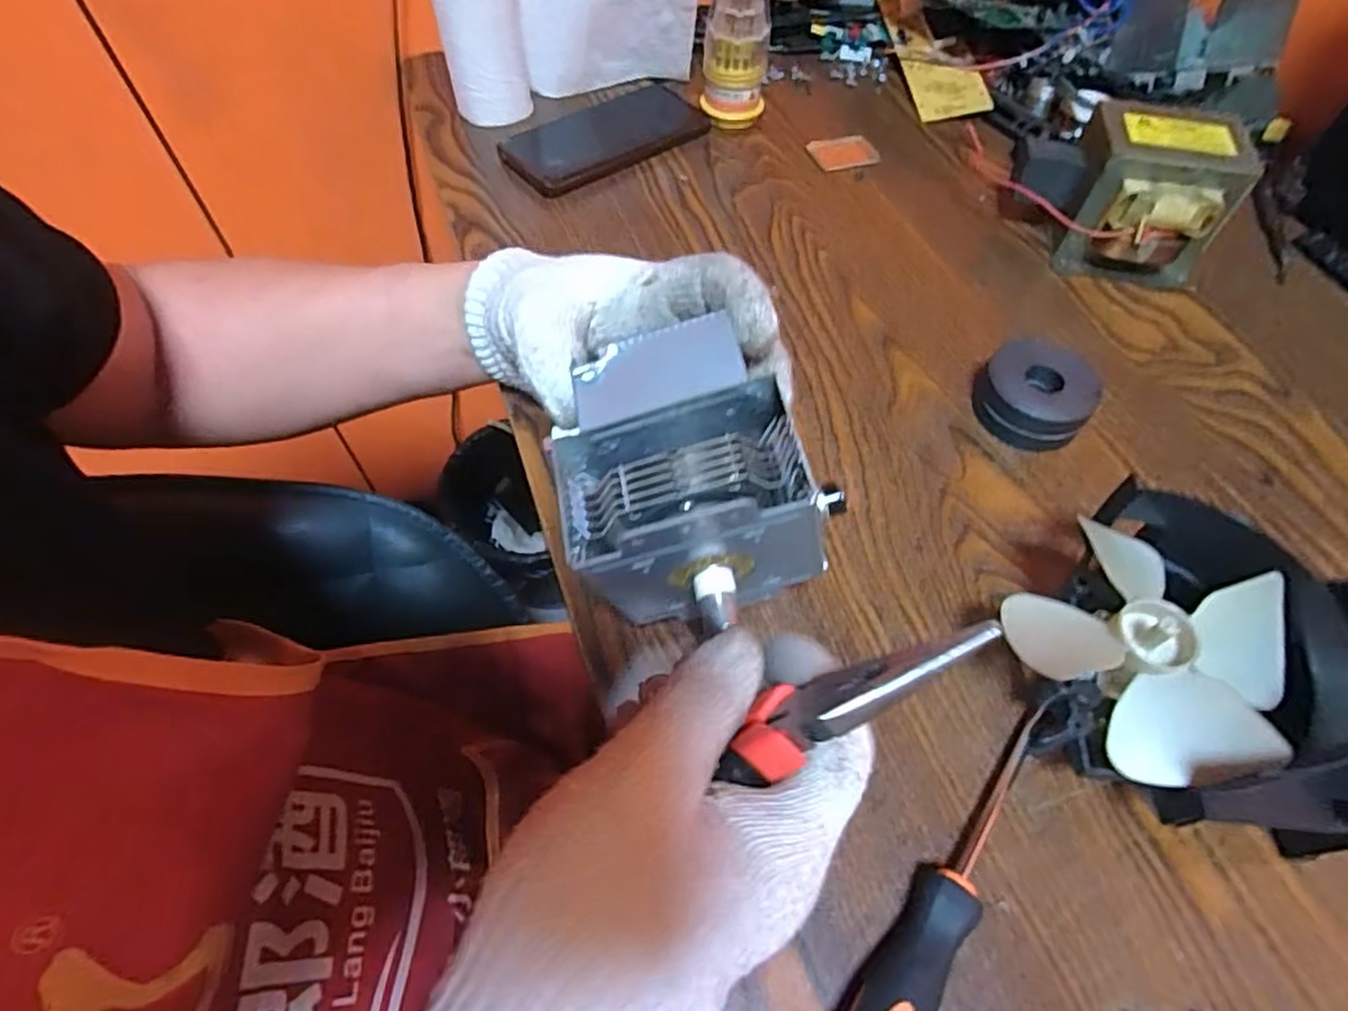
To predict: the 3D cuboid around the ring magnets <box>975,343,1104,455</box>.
[{"bbox_3d":[0.210,-0.064,0.405,0.061,0.030,0.061,24,62,14],"label":"ring magnets"}]

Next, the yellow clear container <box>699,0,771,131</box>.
[{"bbox_3d":[0.049,-0.363,0.542,0.049,0.111,0.055,5,59,3],"label":"yellow clear container"}]

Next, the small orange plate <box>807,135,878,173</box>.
[{"bbox_3d":[0.138,-0.285,0.559,0.051,0.007,0.036,-12,59,-7],"label":"small orange plate"}]

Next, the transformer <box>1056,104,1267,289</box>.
[{"bbox_3d":[0.318,-0.210,0.467,0.101,0.080,0.083,12,60,8],"label":"transformer"}]

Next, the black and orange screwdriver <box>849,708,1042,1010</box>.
[{"bbox_3d":[0.107,0.152,0.260,0.031,0.028,0.171,35,65,19],"label":"black and orange screwdriver"}]

